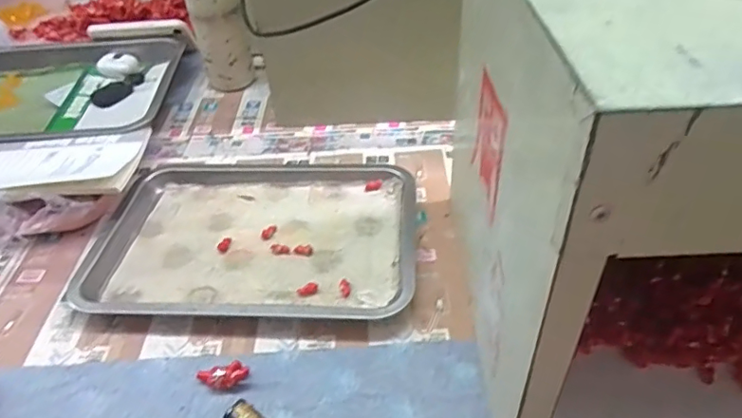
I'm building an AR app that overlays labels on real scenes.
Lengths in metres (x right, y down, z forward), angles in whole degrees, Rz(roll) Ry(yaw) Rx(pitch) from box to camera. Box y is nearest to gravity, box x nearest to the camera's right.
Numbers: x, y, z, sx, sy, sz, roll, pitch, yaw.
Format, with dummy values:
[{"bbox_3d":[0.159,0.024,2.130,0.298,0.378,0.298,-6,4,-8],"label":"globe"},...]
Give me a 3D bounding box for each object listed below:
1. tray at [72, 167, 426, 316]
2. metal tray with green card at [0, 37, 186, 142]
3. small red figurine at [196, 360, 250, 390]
[{"bbox_3d":[-0.114,0.019,0.545,0.311,0.030,0.224,-1,45,4],"label":"tray"},{"bbox_3d":[-0.464,-0.168,0.760,0.376,0.054,0.311,-5,42,-2],"label":"metal tray with green card"},{"bbox_3d":[-0.117,0.132,0.418,0.041,0.012,0.018,-5,45,0],"label":"small red figurine"}]

